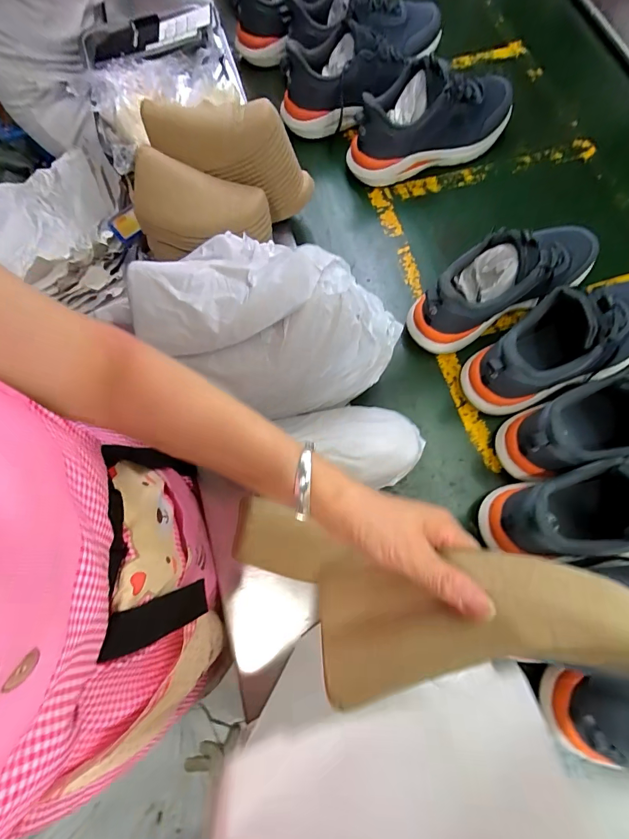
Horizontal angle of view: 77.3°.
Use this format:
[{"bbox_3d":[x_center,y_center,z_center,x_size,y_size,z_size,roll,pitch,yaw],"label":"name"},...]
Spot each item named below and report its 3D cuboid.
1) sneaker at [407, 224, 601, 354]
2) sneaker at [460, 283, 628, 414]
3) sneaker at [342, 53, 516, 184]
[{"bbox_3d":[0.297,-0.218,0.594,0.323,0.153,0.094,-28,74,-8],"label":"sneaker"},{"bbox_3d":[0.369,-0.119,0.551,0.309,0.129,0.108,-23,73,-6],"label":"sneaker"},{"bbox_3d":[0.222,-0.542,0.712,0.335,0.145,0.115,-24,73,-7],"label":"sneaker"}]

